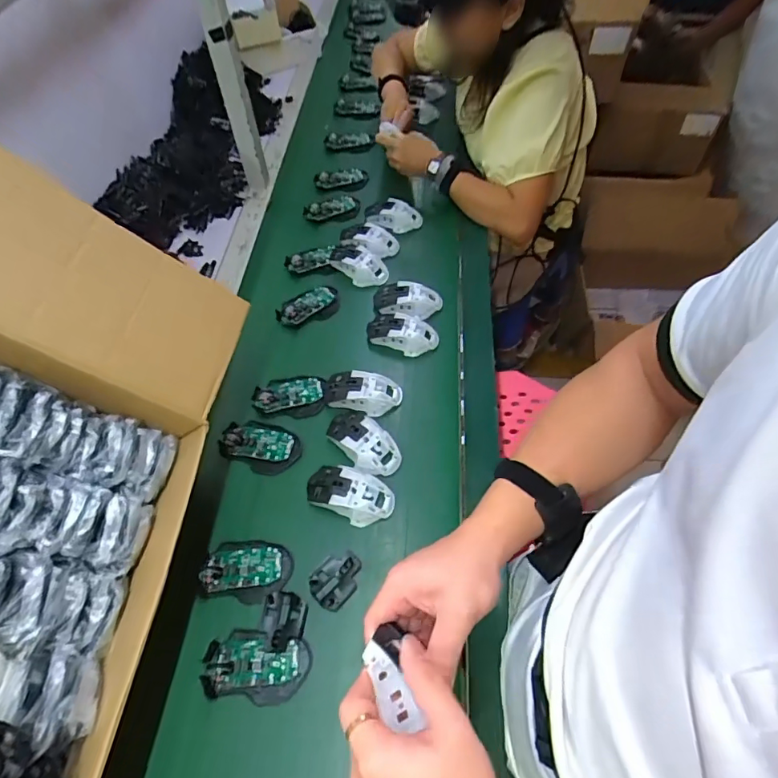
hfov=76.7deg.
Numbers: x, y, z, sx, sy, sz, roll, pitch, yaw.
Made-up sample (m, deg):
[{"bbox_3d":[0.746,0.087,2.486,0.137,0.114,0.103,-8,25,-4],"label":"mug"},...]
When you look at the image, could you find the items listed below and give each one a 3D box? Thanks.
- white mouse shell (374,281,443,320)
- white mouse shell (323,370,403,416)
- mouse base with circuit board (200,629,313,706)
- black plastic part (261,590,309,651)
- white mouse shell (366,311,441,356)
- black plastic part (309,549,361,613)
[{"bbox_3d":[0.032,-0.154,0.848,0.118,0.032,0.073,8,60,7],"label":"white mouse shell"},{"bbox_3d":[-0.040,0.006,0.736,0.117,0.033,0.070,4,60,5],"label":"white mouse shell"},{"bbox_3d":[-0.147,0.307,0.544,0.112,0.023,0.065,5,60,5],"label":"mouse base with circuit board"},{"bbox_3d":[-0.124,0.269,0.573,0.048,0.015,0.061,5,60,6],"label":"black plastic part"},{"bbox_3d":[0.022,-0.091,0.804,0.117,0.038,0.062,18,62,13],"label":"white mouse shell"},{"bbox_3d":[-0.064,0.232,0.604,0.051,0.014,0.067,37,67,21],"label":"black plastic part"}]

